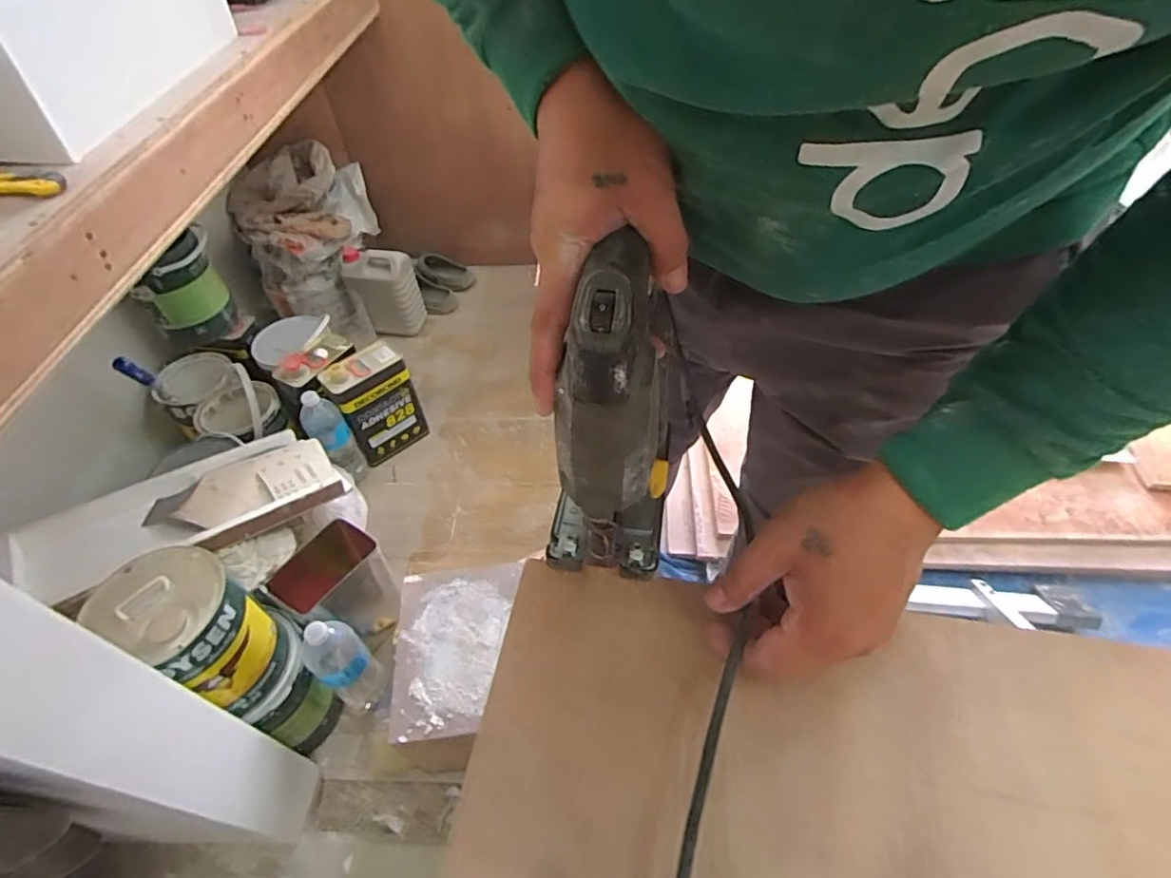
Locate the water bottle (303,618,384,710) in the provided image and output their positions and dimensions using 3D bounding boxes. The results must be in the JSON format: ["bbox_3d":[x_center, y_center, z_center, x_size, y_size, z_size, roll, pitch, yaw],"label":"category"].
[{"bbox_3d":[-0.382,0.365,0.938,0.066,0.239,0.080,31,57,26],"label":"water bottle"}]

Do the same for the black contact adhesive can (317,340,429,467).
[{"bbox_3d":[-0.475,-0.076,1.332,0.164,0.247,0.098,-35,56,-24],"label":"black contact adhesive can"}]

